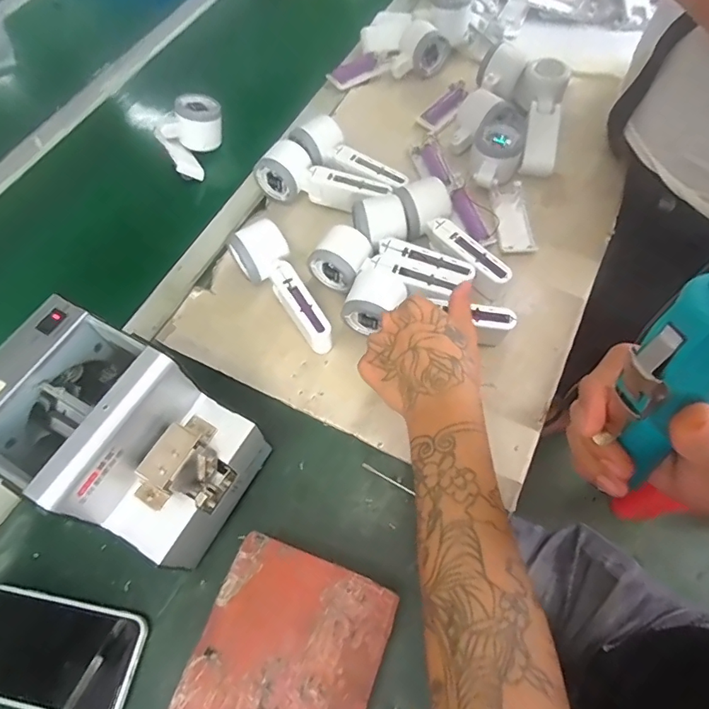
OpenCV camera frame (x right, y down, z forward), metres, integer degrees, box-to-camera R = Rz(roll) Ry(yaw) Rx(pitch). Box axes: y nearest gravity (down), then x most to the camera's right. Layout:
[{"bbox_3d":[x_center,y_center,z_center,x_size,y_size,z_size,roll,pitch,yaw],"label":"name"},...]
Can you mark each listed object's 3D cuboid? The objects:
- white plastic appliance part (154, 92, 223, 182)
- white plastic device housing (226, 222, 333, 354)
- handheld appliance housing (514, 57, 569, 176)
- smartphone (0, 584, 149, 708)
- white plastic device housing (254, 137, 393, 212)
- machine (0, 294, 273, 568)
[{"bbox_3d":[-0.218,-0.289,0.610,0.062,0.051,0.107,13,65,10],"label":"white plastic appliance part"},{"bbox_3d":[-0.077,-0.067,0.495,0.057,0.057,0.159,-26,63,-12],"label":"white plastic device housing"},{"bbox_3d":[0.230,-0.296,0.583,0.060,0.057,0.153,11,62,8],"label":"handheld appliance housing"},{"bbox_3d":[-0.243,0.234,0.368,0.145,0.008,0.072,9,64,8],"label":"smartphone"},{"bbox_3d":[-0.039,-0.204,0.564,0.160,0.058,0.058,25,65,15],"label":"white plastic device housing"},{"bbox_3d":[-0.182,0.072,0.376,0.171,0.146,0.125,26,65,16],"label":"machine"}]

